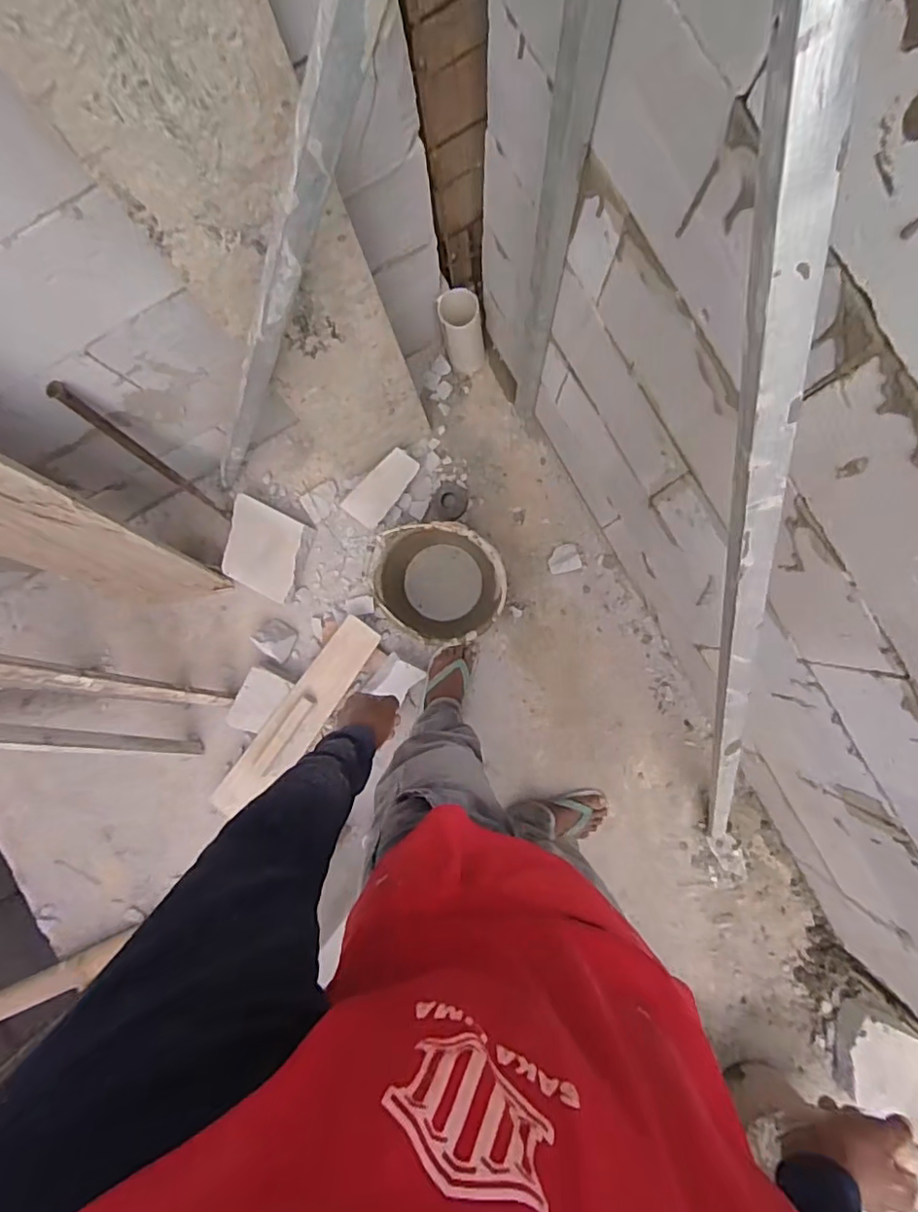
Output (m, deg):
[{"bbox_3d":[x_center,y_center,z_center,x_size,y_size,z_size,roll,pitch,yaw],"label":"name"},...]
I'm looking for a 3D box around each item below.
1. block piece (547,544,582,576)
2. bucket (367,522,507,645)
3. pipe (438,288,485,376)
[{"bbox_3d":[0.263,-0.120,1.416,0.084,0.037,0.072,-17,90,1],"label":"block piece"},{"bbox_3d":[-0.043,-0.049,1.345,0.291,0.196,0.260,4,90,2],"label":"bucket"},{"bbox_3d":[0.010,-0.625,1.319,0.098,0.228,0.103,0,90,2],"label":"pipe"}]

